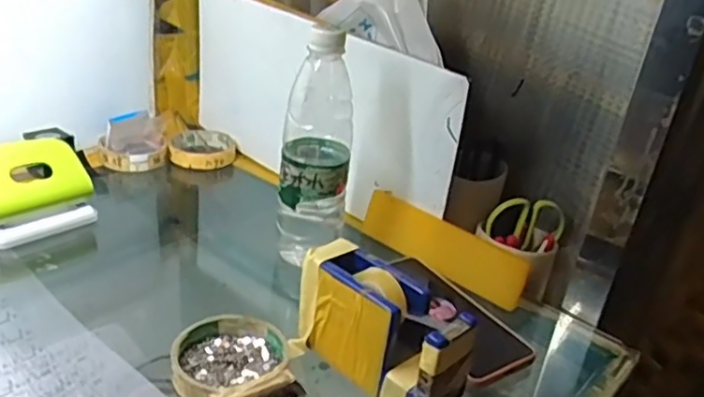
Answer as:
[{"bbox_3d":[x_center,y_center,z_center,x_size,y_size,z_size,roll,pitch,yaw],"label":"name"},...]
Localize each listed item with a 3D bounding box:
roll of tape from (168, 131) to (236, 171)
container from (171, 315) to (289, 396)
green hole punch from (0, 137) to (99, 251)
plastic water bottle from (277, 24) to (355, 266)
[{"bbox_3d":[-0.200,-0.067,0.845,0.086,0.022,0.103,3,25,-7],"label":"roll of tape"},{"bbox_3d":[-0.090,0.120,0.467,0.080,0.018,0.083,5,25,-2],"label":"container"},{"bbox_3d":[-0.324,-0.011,0.633,0.067,0.080,0.103,26,31,36],"label":"green hole punch"},{"bbox_3d":[-0.032,-0.052,0.591,0.063,0.213,0.066,4,25,-4],"label":"plastic water bottle"}]

